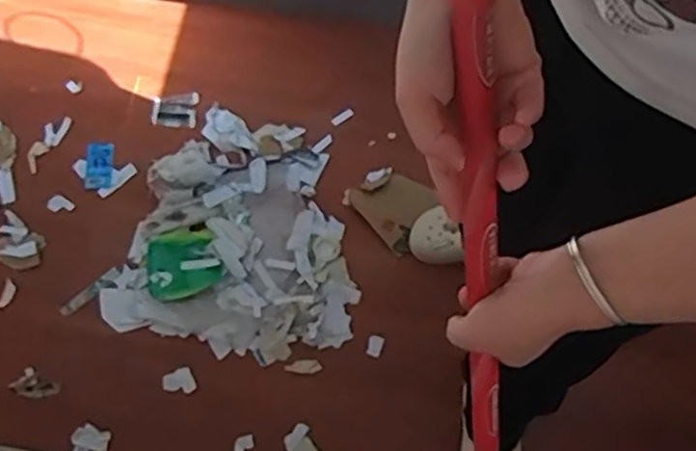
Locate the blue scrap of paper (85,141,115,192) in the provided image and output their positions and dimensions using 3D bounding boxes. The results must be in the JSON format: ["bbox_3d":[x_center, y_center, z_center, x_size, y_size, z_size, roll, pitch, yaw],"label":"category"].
[{"bbox_3d":[-0.480,-0.117,1.375,0.053,0.009,0.097,-4,72,0],"label":"blue scrap of paper"}]

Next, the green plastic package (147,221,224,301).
[{"bbox_3d":[-0.303,0.067,1.293,0.133,0.019,0.118,-19,72,-5],"label":"green plastic package"}]

